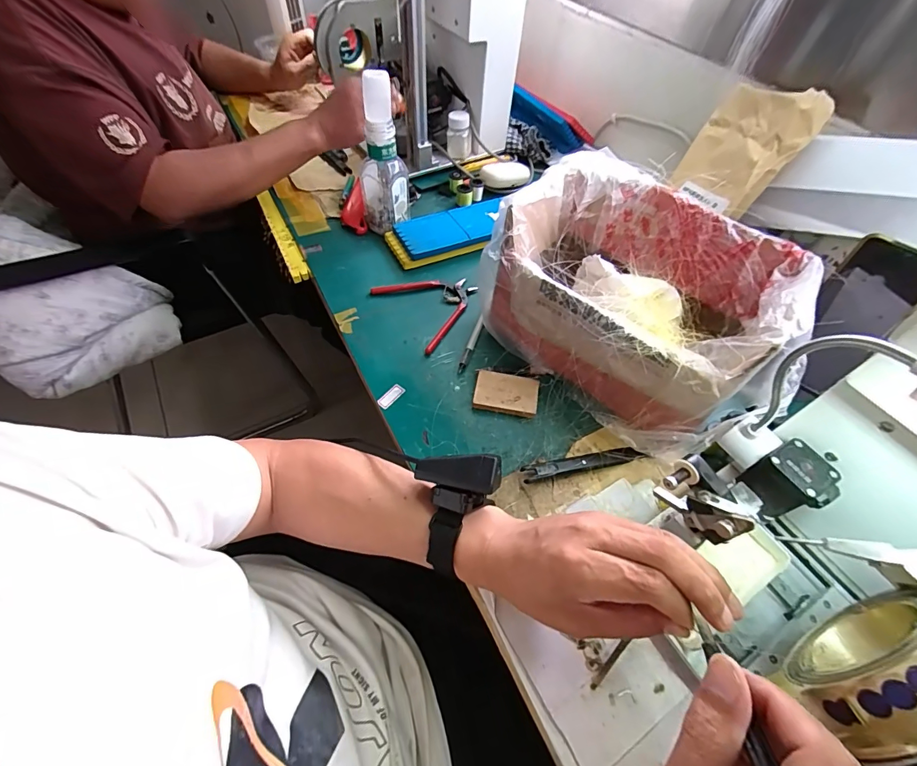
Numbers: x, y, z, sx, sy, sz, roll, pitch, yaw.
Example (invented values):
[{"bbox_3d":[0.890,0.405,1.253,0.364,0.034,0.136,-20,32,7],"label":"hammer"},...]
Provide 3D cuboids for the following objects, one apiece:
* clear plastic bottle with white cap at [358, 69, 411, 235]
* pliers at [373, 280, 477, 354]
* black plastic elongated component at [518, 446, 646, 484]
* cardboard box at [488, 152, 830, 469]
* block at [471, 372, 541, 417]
[{"bbox_3d":[-0.108,-0.315,0.578,0.069,0.190,0.055,-5,55,-6],"label":"clear plastic bottle with white cap"},{"bbox_3d":[-0.032,-0.112,0.563,0.124,0.011,0.128,-34,63,-23],"label":"pliers"},{"bbox_3d":[0.133,0.085,0.439,0.132,0.014,0.017,-9,56,-9],"label":"black plastic elongated component"},{"bbox_3d":[0.186,-0.088,0.462,0.268,0.167,0.202,40,62,22],"label":"cardboard box"},{"bbox_3d":[0.055,0.013,0.482,0.072,0.013,0.052,10,55,4],"label":"block"}]

